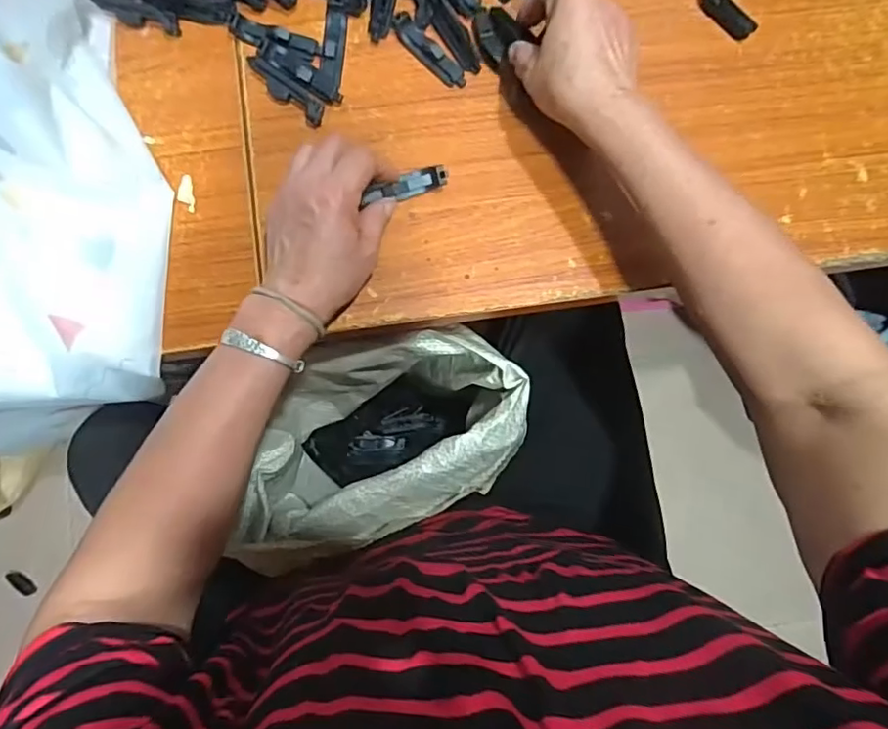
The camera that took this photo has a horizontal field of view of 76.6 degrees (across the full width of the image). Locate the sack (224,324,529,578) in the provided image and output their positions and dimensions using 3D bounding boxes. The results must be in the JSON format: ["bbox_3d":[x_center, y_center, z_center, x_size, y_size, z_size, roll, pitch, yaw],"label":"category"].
[{"bbox_3d":[-0.066,0.086,0.622,0.279,0.268,0.160,-18,84,-4],"label":"sack"}]

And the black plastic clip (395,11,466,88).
[{"bbox_3d":[-0.012,-0.255,0.457,0.073,0.013,0.018,43,83,4],"label":"black plastic clip"}]

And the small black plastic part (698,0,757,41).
[{"bbox_3d":[0.237,-0.294,0.469,0.052,0.016,0.016,40,83,4],"label":"small black plastic part"}]

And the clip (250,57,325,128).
[{"bbox_3d":[-0.127,-0.218,0.449,0.073,0.012,0.017,36,82,3],"label":"clip"}]

